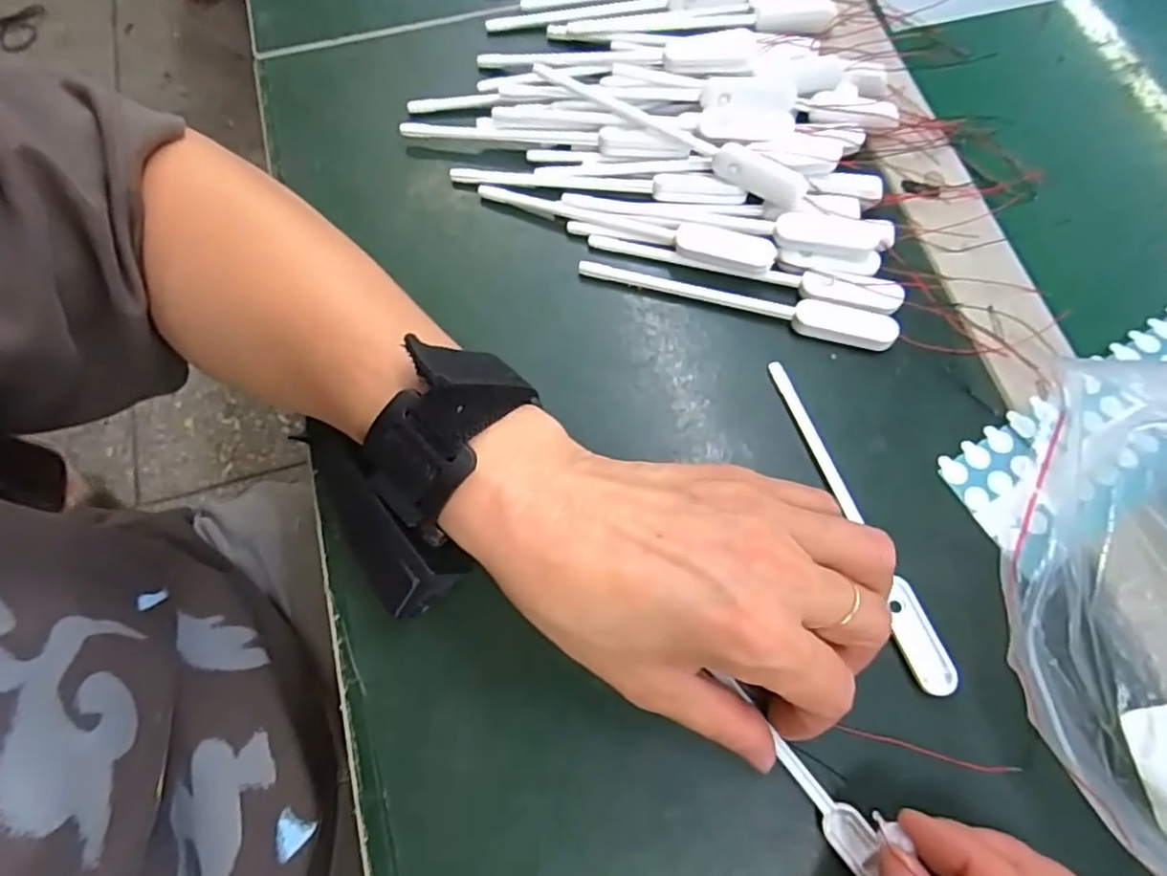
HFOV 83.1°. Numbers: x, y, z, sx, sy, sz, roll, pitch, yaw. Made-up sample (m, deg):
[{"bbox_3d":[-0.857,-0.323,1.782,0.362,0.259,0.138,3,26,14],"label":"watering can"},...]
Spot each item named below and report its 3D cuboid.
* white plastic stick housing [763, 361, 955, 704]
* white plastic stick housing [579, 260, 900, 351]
[{"bbox_3d":[0.110,0.032,0.272,0.015,0.006,0.145,-20,71,-7],"label":"white plastic stick housing"},{"bbox_3d":[0.070,-0.065,0.304,0.144,0.011,0.016,17,71,6],"label":"white plastic stick housing"}]

